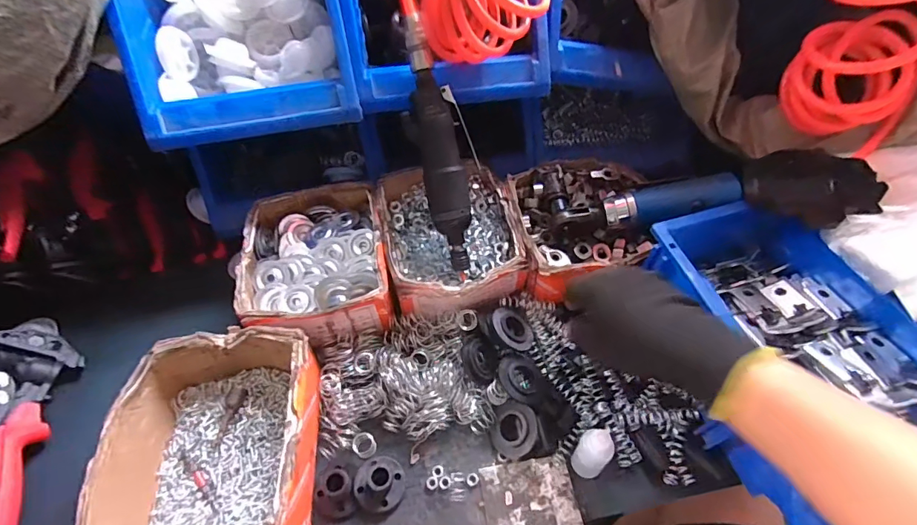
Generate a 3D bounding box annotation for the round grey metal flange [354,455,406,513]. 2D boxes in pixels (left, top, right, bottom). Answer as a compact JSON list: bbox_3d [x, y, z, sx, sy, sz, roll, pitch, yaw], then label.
[{"bbox_3d":[-0.065,0.178,0.361,0.041,0.018,0.039,-33,59,-22],"label":"round grey metal flange"}]

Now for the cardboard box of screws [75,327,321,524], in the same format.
[{"bbox_3d":[-0.191,0.143,0.355,0.142,0.065,0.161,-3,52,-1],"label":"cardboard box of screws"}]

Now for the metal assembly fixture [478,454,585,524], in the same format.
[{"bbox_3d":[0.063,0.211,0.333,0.076,0.033,0.123,-8,53,-5],"label":"metal assembly fixture"}]

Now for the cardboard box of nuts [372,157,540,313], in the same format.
[{"bbox_3d":[-0.010,-0.029,0.475,0.136,0.049,0.181,-12,53,-8],"label":"cardboard box of nuts"}]

